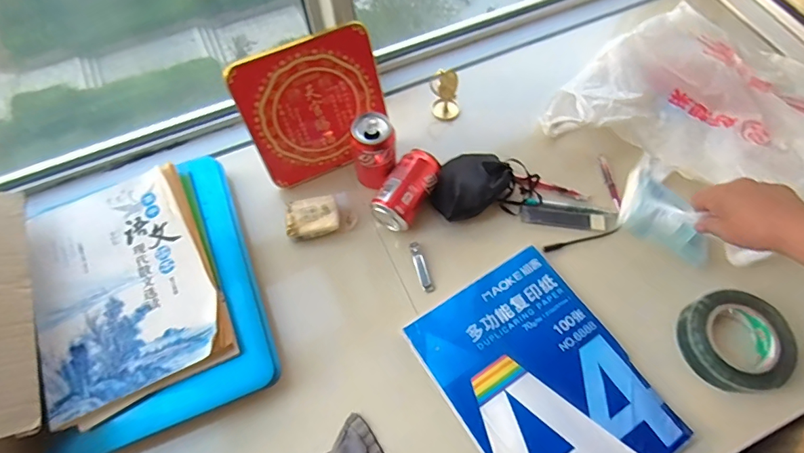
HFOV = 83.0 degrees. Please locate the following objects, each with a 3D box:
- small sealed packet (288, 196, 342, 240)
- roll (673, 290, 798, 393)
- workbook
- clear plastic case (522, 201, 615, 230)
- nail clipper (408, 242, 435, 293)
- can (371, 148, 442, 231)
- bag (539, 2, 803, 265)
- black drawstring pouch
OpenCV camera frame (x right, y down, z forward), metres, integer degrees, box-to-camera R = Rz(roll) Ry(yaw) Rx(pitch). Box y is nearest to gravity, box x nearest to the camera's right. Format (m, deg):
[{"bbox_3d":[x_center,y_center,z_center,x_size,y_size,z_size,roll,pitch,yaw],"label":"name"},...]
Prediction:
[{"bbox_3d":[-0.132,-0.012,0.679,0.076,0.030,0.060,-15,62,-4],"label":"small sealed packet"},{"bbox_3d":[0.427,0.146,0.581,0.121,0.037,0.121,0,64,1],"label":"roll"},{"bbox_3d":[-0.359,0.068,0.578,0.203,0.027,0.282,-25,67,-11],"label":"workbook"},{"bbox_3d":[0.248,-0.017,0.681,0.133,0.012,0.035,6,63,7],"label":"clear plastic case"},{"bbox_3d":[0.027,0.058,0.649,0.016,0.010,0.076,-18,74,-5],"label":"nail clipper"},{"bbox_3d":[0.007,-0.051,0.671,0.067,0.068,0.119,28,68,13],"label":"can"},{"bbox_3d":[0.500,-0.181,0.721,0.412,0.043,0.407,-38,66,-15],"label":"bag"},{"bbox_3d":[0.102,-0.061,0.683,0.098,0.041,0.131,33,69,17],"label":"black drawstring pouch"}]

